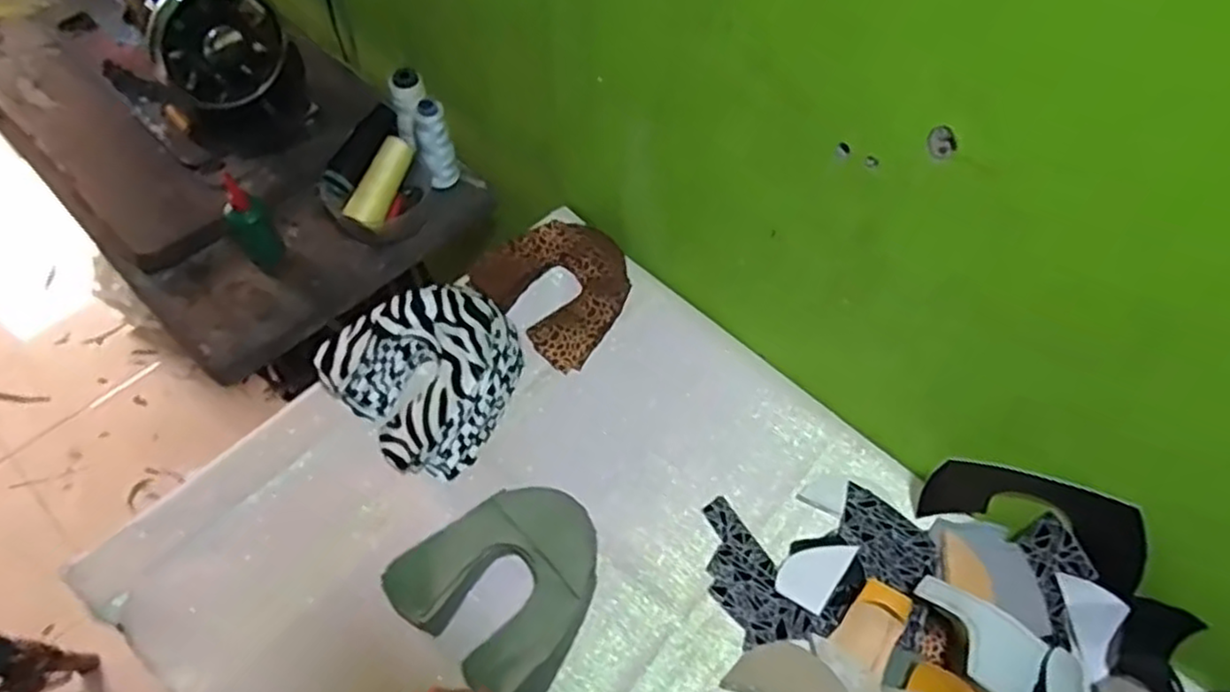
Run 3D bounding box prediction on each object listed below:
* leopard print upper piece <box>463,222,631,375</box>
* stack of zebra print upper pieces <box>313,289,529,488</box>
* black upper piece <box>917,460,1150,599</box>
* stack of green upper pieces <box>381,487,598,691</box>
[{"bbox_3d":[-0.059,-0.072,0.802,0.166,0.043,0.153,40,64,19],"label":"leopard print upper piece"},{"bbox_3d":[-0.197,0.019,0.709,0.179,0.071,0.185,24,60,11],"label":"stack of zebra print upper pieces"},{"bbox_3d":[0.360,0.150,0.616,0.171,0.095,0.031,16,53,41],"label":"black upper piece"},{"bbox_3d":[-0.099,0.202,0.623,0.165,0.049,0.168,28,60,13],"label":"stack of green upper pieces"}]

